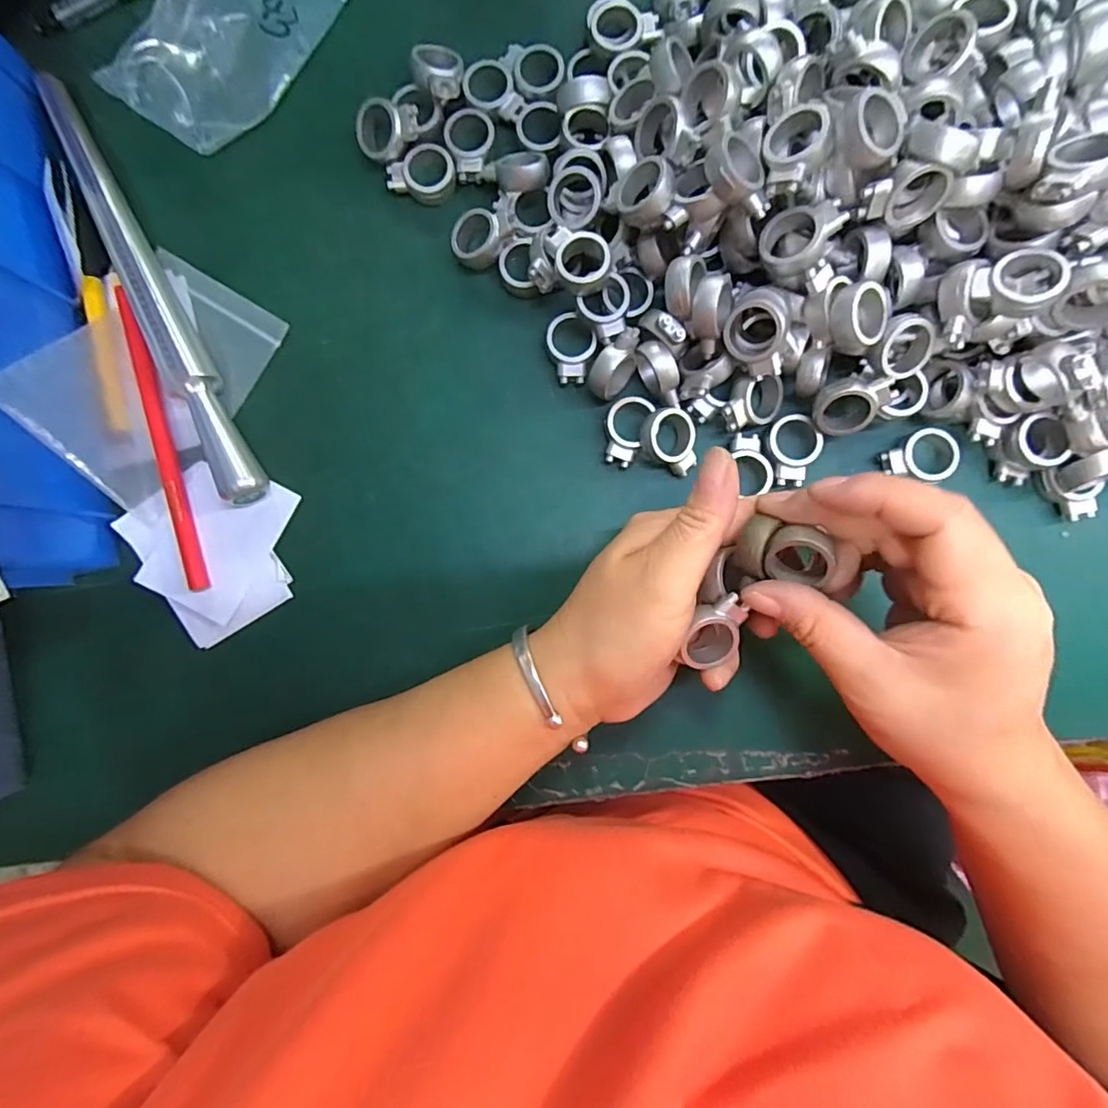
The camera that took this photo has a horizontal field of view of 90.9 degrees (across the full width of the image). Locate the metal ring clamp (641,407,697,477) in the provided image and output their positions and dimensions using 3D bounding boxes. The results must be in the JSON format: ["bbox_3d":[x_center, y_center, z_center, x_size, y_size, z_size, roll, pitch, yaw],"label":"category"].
[{"bbox_3d":[0.056,-0.053,0.262,0.026,0.013,0.031,-18,87,1],"label":"metal ring clamp"}]

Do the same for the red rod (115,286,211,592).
[{"bbox_3d":[-0.195,-0.057,0.271,0.010,0.006,0.154,-15,87,1],"label":"red rod"}]

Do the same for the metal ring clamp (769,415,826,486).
[{"bbox_3d":[0.117,-0.051,0.263,0.024,0.008,0.034,5,88,2],"label":"metal ring clamp"}]

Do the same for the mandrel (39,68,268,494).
[{"bbox_3d":[-0.198,-0.129,0.270,0.018,0.021,0.227,-27,87,0],"label":"mandrel"}]

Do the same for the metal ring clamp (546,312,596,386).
[{"bbox_3d":[0.009,-0.102,0.271,0.024,0.009,0.033,-9,87,1],"label":"metal ring clamp"}]

